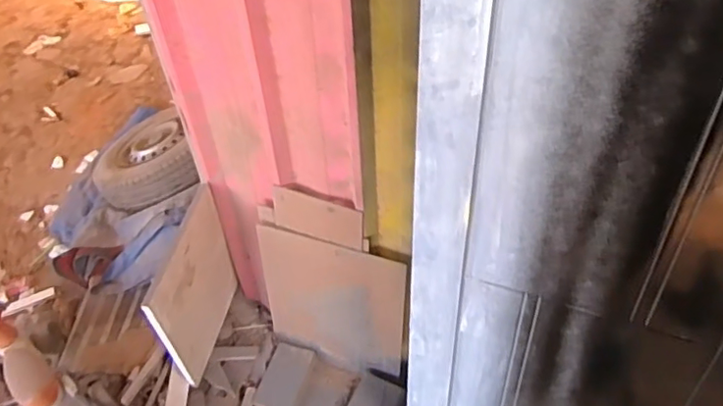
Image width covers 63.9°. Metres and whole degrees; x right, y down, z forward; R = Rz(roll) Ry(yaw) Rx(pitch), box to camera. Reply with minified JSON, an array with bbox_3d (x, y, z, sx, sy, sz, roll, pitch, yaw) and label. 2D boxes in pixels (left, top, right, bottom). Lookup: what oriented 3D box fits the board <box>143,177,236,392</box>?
[{"bbox_3d":[-0.495,0.266,1.762,0.025,0.532,0.390,13,52,11],"label":"board"}]

